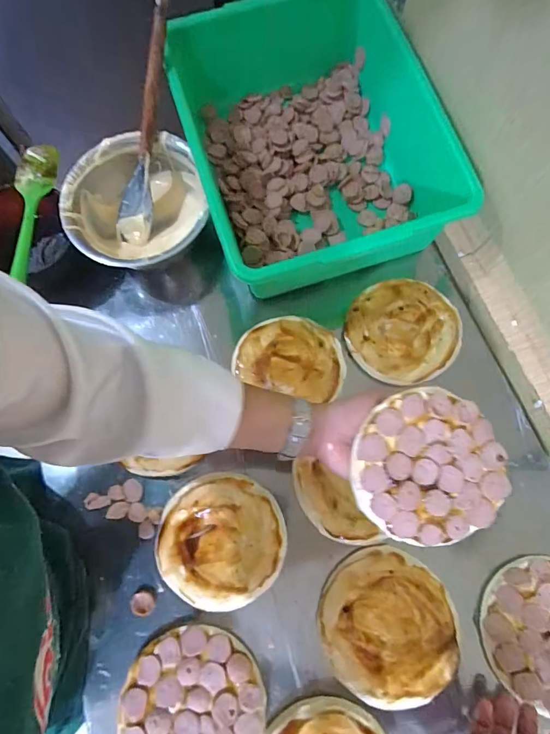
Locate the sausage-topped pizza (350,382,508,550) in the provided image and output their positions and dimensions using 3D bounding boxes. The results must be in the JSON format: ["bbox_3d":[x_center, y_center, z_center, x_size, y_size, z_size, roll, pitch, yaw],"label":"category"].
[{"bbox_3d":[0.151,0.096,0.396,0.145,0.024,0.144,0,77,1],"label":"sausage-topped pizza"}]

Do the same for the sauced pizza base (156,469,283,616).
[{"bbox_3d":[-0.063,0.201,0.480,0.138,0.024,0.146,-1,73,2],"label":"sauced pizza base"}]

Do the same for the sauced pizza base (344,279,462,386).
[{"bbox_3d":[0.170,-0.050,0.545,0.137,0.015,0.145,-1,73,2],"label":"sauced pizza base"}]

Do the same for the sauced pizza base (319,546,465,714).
[{"bbox_3d":[0.124,0.281,0.450,0.140,0.021,0.145,-1,73,2],"label":"sauced pizza base"}]

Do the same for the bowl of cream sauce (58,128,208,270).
[{"bbox_3d":[-0.183,-0.202,0.568,0.172,0.107,0.182,-1,73,2],"label":"bowl of cream sauce"}]

